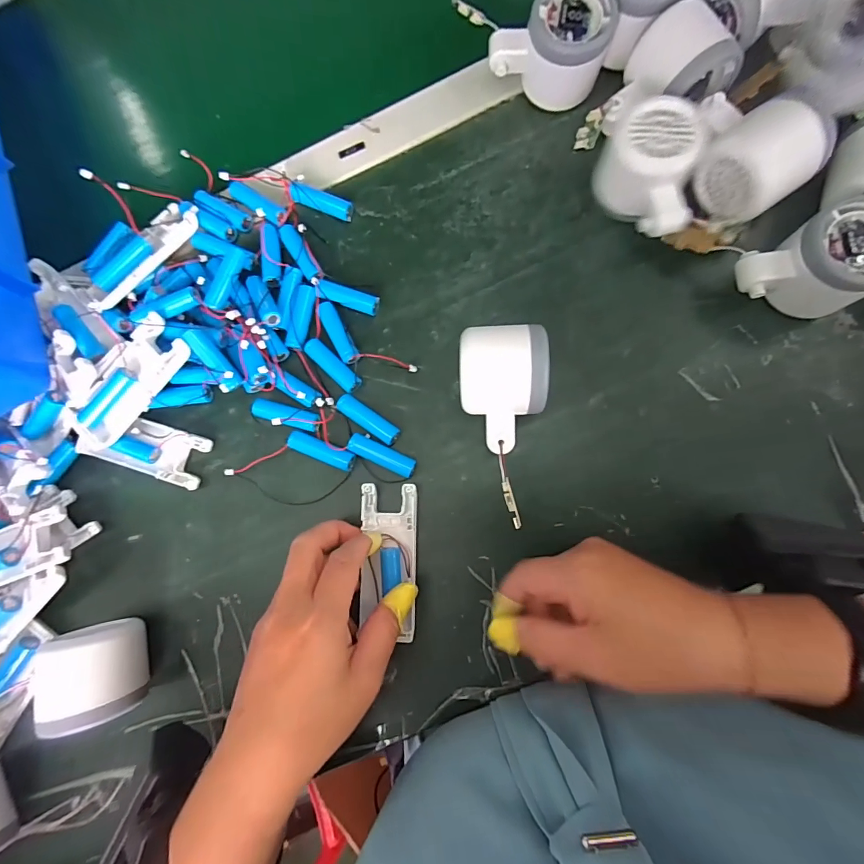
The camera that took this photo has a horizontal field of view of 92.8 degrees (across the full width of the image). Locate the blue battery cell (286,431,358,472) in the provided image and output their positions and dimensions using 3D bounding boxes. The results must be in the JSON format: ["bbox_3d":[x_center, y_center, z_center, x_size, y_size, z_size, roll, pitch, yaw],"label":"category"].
[{"bbox_3d":[-0.082,0.014,0.308,0.051,0.014,0.014,21,85,7],"label":"blue battery cell"}]

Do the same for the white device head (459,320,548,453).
[{"bbox_3d":[0.047,-0.027,0.279,0.054,0.056,0.078,-3,83,4],"label":"white device head"}]

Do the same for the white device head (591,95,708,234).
[{"bbox_3d":[0.149,-0.179,0.292,0.057,0.055,0.080,1,83,5],"label":"white device head"}]

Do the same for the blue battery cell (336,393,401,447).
[{"bbox_3d":[-0.048,-0.009,0.311,0.051,0.014,0.014,36,87,8],"label":"blue battery cell"}]

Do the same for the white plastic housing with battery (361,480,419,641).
[{"bbox_3d":[-0.031,0.090,0.293,0.040,0.014,0.102,2,82,5],"label":"white plastic housing with battery"}]

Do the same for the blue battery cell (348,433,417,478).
[{"bbox_3d":[-0.036,0.017,0.304,0.051,0.013,0.015,25,85,7],"label":"blue battery cell"}]

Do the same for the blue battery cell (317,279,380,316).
[{"bbox_3d":[-0.065,-0.104,0.322,0.046,0.015,0.015,18,84,7],"label":"blue battery cell"}]

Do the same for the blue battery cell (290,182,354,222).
[{"bbox_3d":[-0.088,-0.184,0.328,0.049,0.014,0.014,16,84,-12],"label":"blue battery cell"}]

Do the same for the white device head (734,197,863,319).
[{"bbox_3d":[0.251,-0.107,0.271,0.085,0.054,0.059,-24,81,1],"label":"white device head"}]

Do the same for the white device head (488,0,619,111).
[{"bbox_3d":[0.088,-0.289,0.310,0.085,0.055,0.055,12,84,6],"label":"white device head"}]

